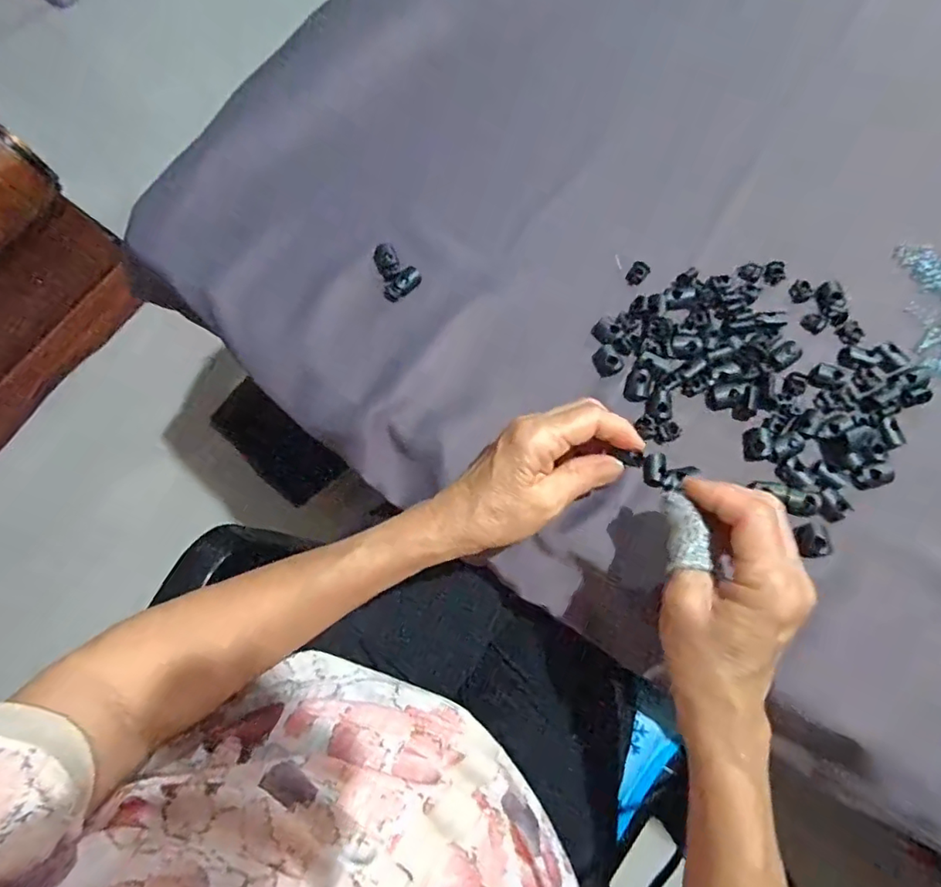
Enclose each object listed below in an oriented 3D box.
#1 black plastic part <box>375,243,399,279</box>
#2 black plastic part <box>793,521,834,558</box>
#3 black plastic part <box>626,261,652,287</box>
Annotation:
[{"bbox_3d":[-0.063,-0.136,0.408,0.016,0.006,0.031,-22,74,-3],"label":"black plastic part"},{"bbox_3d":[0.210,0.059,0.335,0.015,0.011,0.021,-6,74,1],"label":"black plastic part"},{"bbox_3d":[0.122,-0.123,0.397,0.014,0.006,0.020,27,75,10],"label":"black plastic part"}]

